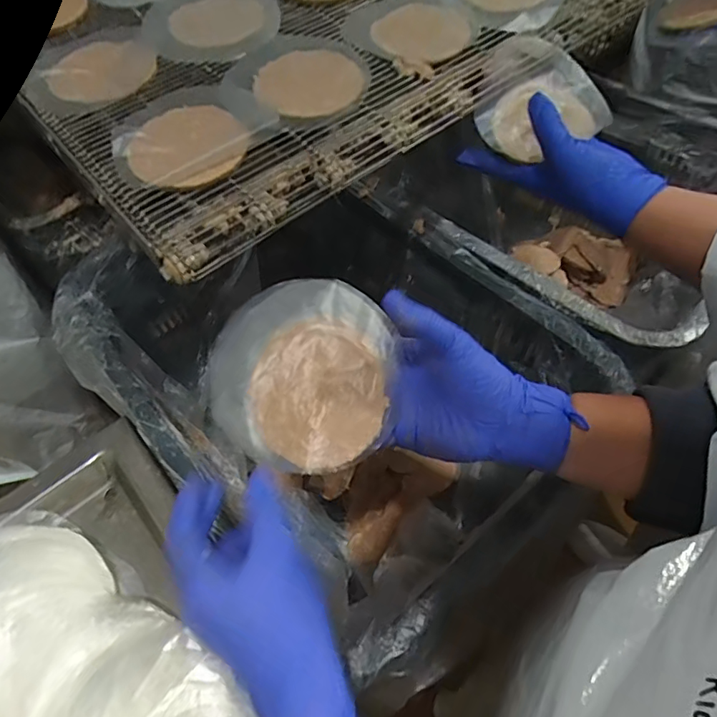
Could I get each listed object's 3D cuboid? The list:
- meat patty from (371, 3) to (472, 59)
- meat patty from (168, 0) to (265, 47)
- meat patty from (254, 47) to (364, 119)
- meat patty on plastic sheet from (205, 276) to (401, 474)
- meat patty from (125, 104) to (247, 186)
[{"bbox_3d":[0.057,-0.290,0.445,0.093,0.013,0.069,-39,62,-21],"label":"meat patty"},{"bbox_3d":[-0.130,-0.313,0.467,0.084,0.012,0.068,-19,57,-9],"label":"meat patty"},{"bbox_3d":[-0.039,-0.224,0.408,0.084,0.016,0.076,-7,56,-2],"label":"meat patty"},{"bbox_3d":[-0.037,0.008,0.326,0.114,0.014,0.120,0,76,0],"label":"meat patty on plastic sheet"},{"bbox_3d":[-0.124,-0.156,0.371,0.085,0.012,0.074,-23,58,-12],"label":"meat patty"}]

